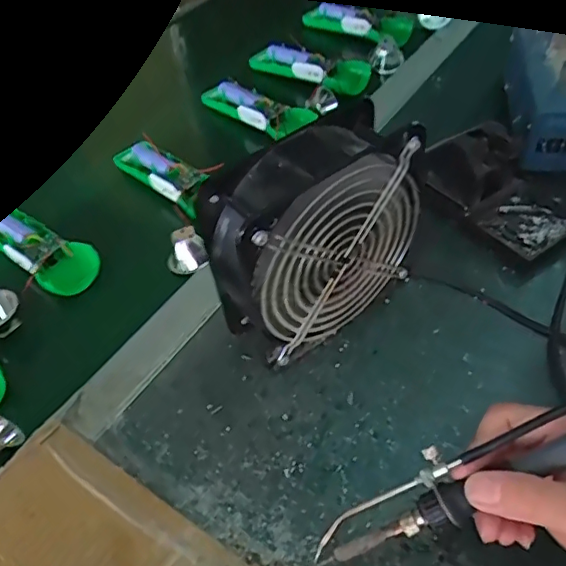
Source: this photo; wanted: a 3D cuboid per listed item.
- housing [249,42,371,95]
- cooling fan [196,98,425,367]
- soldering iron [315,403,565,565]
[{"bbox_3d":[0.023,-0.228,0.590,0.144,0.040,0.034,27,57,28],"label":"housing"},{"bbox_3d":[0.021,-0.020,0.369,0.137,0.155,0.055,-28,50,-17],"label":"cooling fan"},{"bbox_3d":[0.104,0.095,0.283,0.203,0.023,0.029,-29,46,13],"label":"soldering iron"}]

